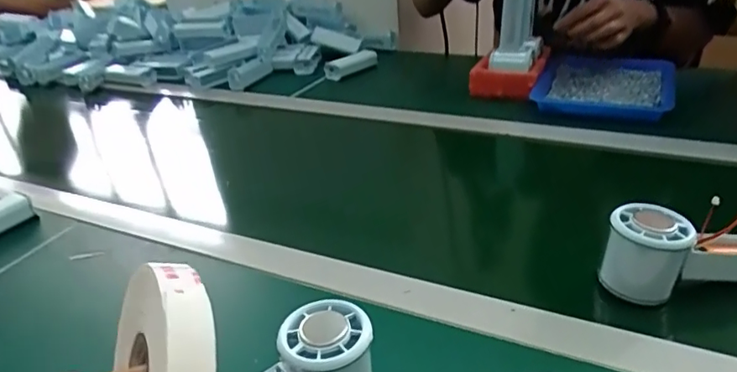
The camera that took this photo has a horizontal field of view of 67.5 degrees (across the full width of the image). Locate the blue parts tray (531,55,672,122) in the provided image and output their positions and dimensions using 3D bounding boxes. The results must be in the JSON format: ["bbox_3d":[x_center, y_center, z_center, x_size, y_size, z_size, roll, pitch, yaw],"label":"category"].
[{"bbox_3d":[0.341,-0.148,0.796,0.175,0.031,0.208,12,32,26],"label":"blue parts tray"}]

